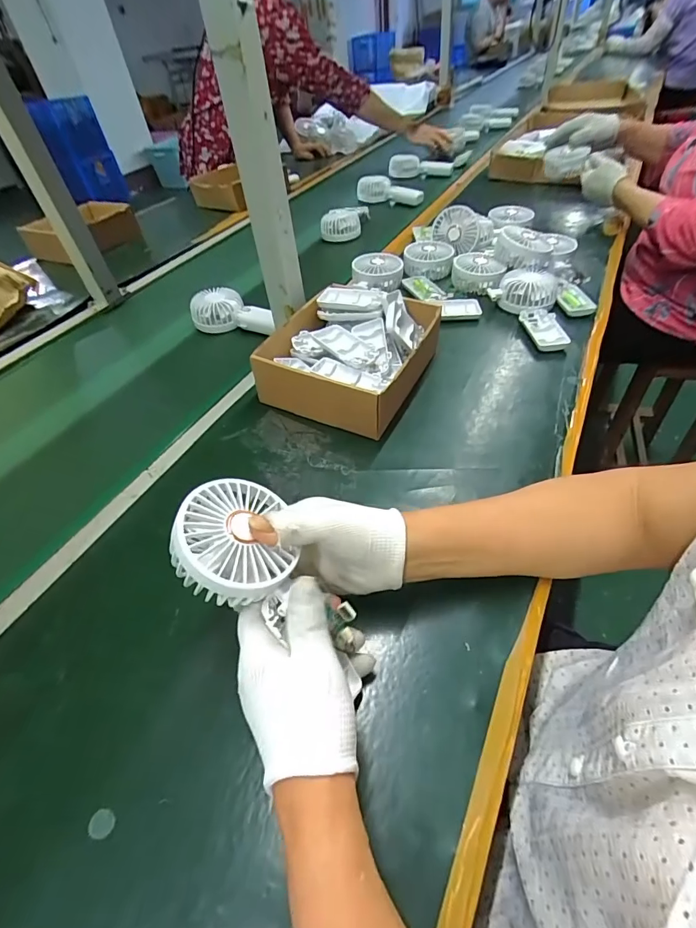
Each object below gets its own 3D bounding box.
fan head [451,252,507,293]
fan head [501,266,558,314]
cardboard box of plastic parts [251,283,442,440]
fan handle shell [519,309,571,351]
[{"bbox_3d":[0.218,-0.325,0.733,0.083,0.041,0.073,3,46,11],"label":"fan head"},{"bbox_3d":[0.286,-0.273,0.687,0.081,0.048,0.082,15,50,21],"label":"fan head"},{"bbox_3d":[0.007,-0.145,0.571,0.180,0.077,0.211,17,50,22],"label":"cardboard box of plastic parts"},{"bbox_3d":[0.288,-0.196,0.636,0.052,0.017,0.093,-7,45,1],"label":"fan handle shell"}]

